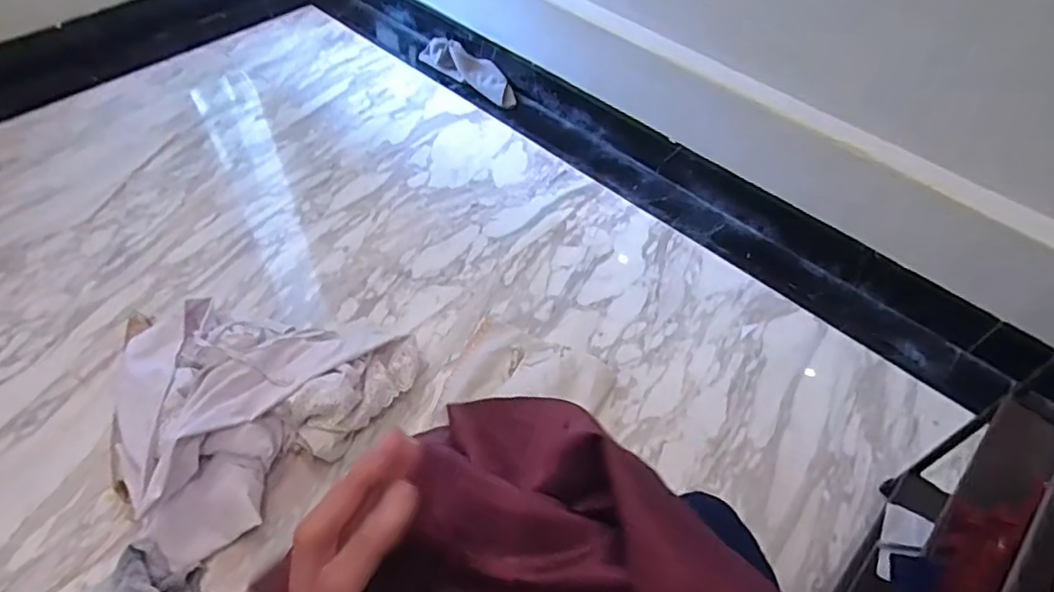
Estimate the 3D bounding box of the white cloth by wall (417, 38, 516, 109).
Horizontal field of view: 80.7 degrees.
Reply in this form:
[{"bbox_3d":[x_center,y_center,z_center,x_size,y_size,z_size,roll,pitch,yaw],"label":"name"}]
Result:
[{"bbox_3d":[-0.165,-0.659,1.809,0.331,0.020,0.097,34,94,12],"label":"white cloth by wall"}]

